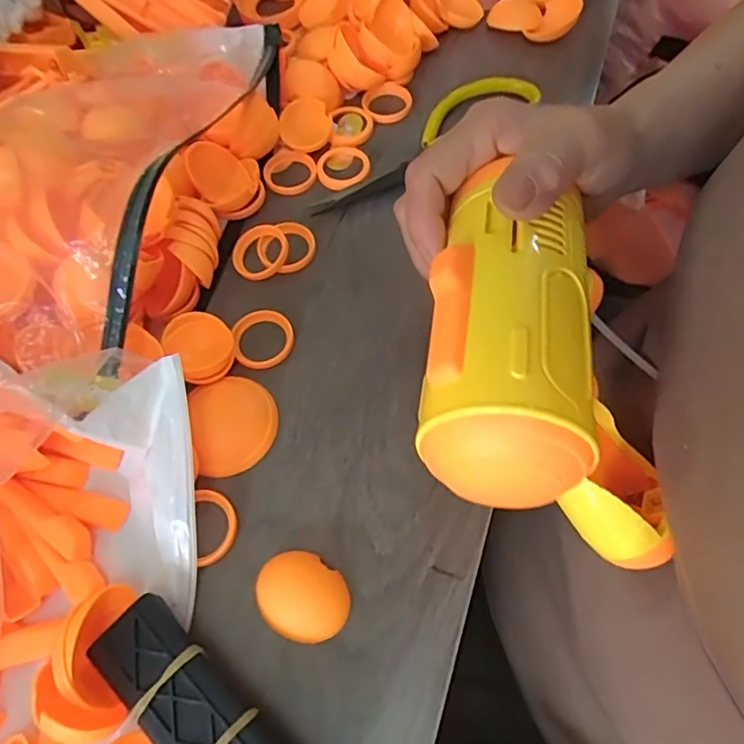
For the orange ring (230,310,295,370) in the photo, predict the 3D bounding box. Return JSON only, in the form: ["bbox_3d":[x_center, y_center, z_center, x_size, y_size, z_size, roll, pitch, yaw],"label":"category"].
[{"bbox_3d":[-0.060,-0.019,0.303,0.032,0.007,0.035,-1,62,1],"label":"orange ring"}]

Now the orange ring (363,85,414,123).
[{"bbox_3d":[0.012,-0.192,0.388,0.035,0.007,0.035,-1,62,1],"label":"orange ring"}]

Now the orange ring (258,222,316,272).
[{"bbox_3d":[-0.051,-0.075,0.330,0.035,0.006,0.032,-1,62,1],"label":"orange ring"}]

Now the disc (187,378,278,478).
[{"bbox_3d":[-0.070,0.026,0.279,0.042,0.009,0.049,-13,62,-6],"label":"disc"}]

